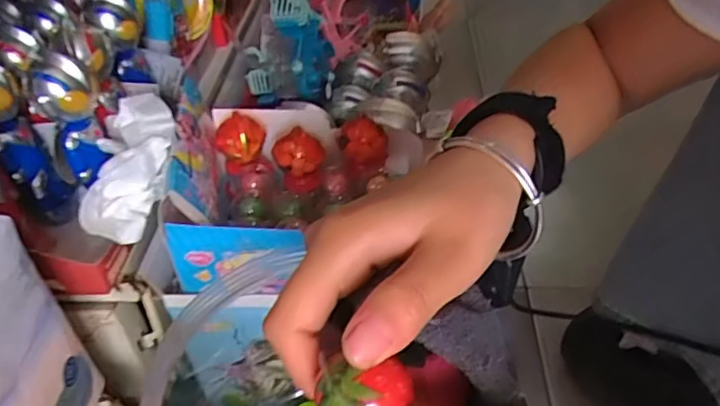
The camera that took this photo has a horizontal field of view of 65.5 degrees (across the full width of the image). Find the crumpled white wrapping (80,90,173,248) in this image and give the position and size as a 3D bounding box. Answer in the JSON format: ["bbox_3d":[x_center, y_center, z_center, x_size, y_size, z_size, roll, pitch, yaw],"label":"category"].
[{"bbox_3d":[-0.179,-0.032,0.427,0.063,0.046,0.124,2,65,6],"label":"crumpled white wrapping"}]

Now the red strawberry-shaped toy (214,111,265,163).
[{"bbox_3d":[-0.102,-0.052,0.480,0.040,0.036,0.032,-8,41,-5],"label":"red strawberry-shaped toy"}]

